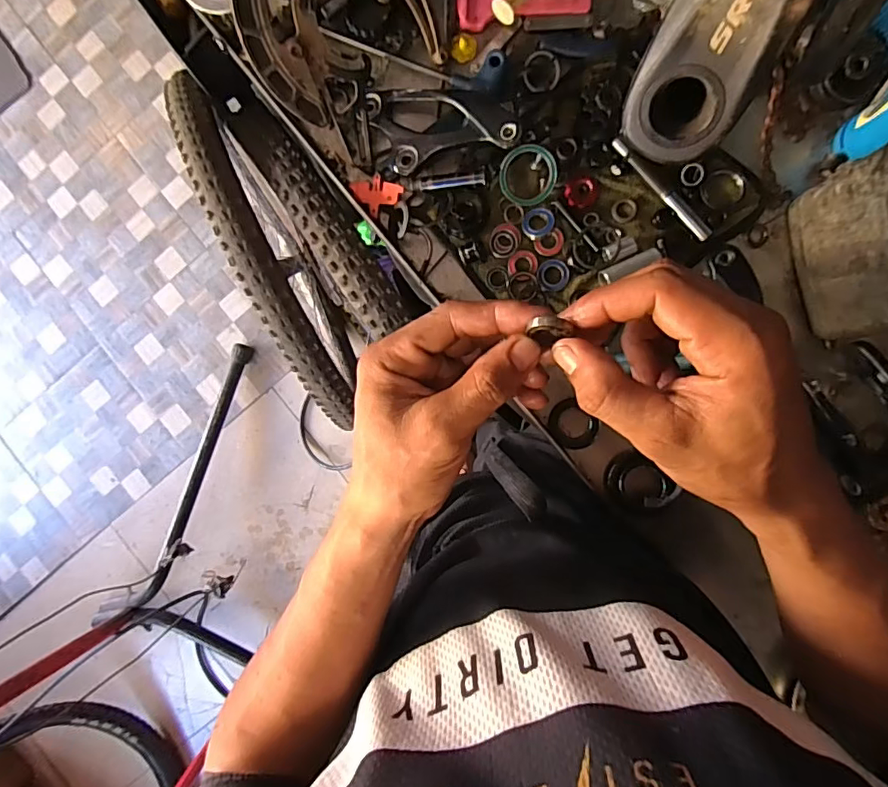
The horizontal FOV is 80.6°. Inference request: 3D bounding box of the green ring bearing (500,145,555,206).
[{"bbox_3d":[0.077,-0.199,0.481,0.052,0.005,0.052,-2,118,2],"label":"green ring bearing"}]

